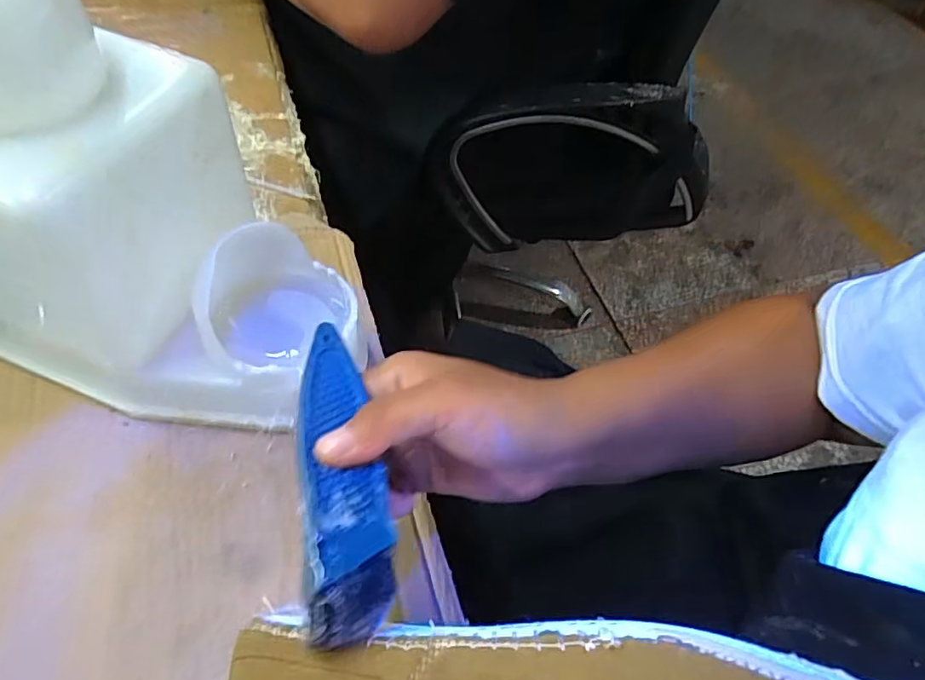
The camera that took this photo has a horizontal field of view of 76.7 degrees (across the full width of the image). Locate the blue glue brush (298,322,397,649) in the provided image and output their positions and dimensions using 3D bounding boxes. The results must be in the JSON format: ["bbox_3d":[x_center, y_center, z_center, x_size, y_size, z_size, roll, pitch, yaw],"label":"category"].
[{"bbox_3d":[-0.050,0.050,0.241,0.033,0.008,0.132,-8,56,-9],"label":"blue glue brush"}]

